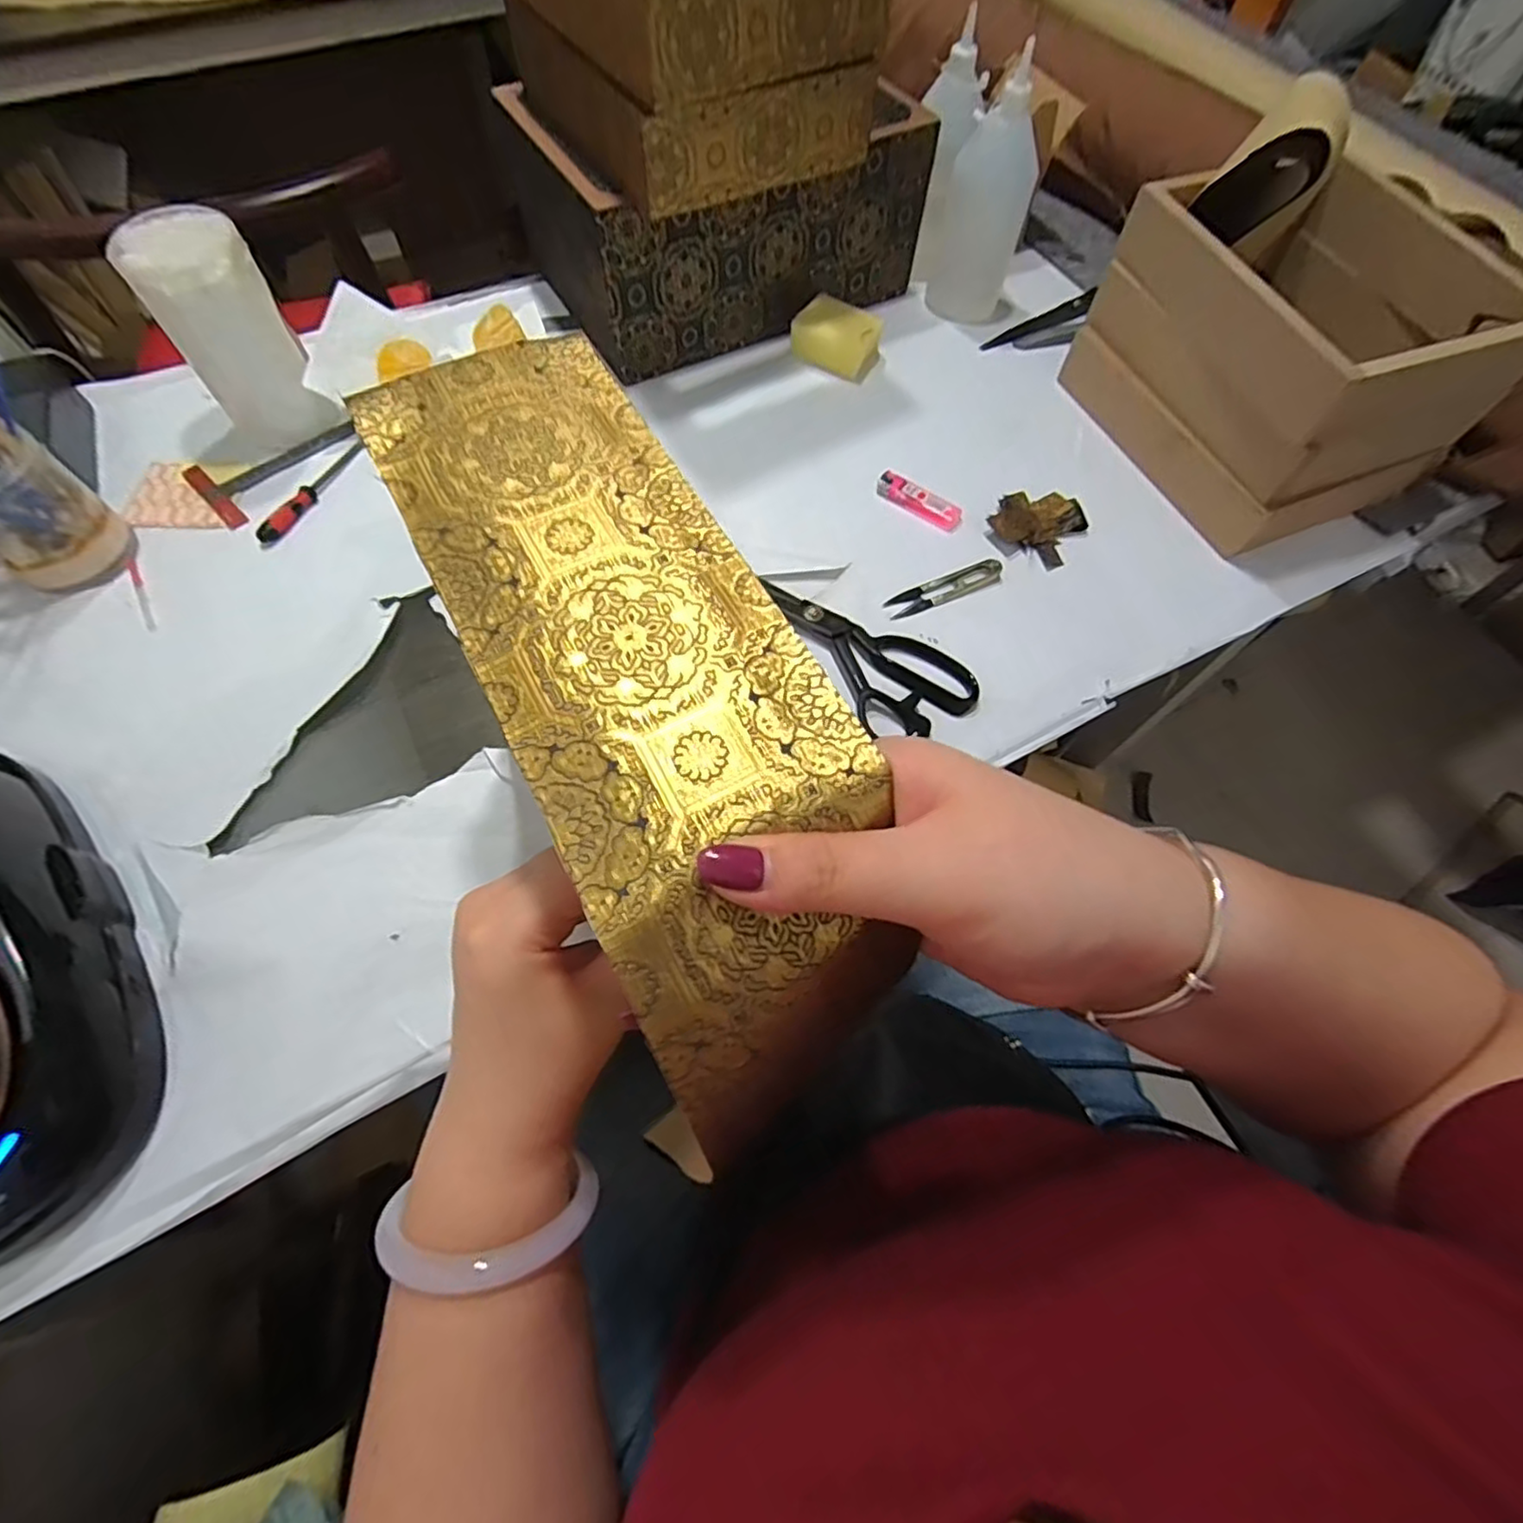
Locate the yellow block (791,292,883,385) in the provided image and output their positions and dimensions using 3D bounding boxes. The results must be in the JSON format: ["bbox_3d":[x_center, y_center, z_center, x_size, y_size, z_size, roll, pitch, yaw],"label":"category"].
[{"bbox_3d":[0.074,-0.415,0.656,0.082,0.041,0.062,29,67,11],"label":"yellow block"}]

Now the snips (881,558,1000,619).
[{"bbox_3d":[0.149,-0.141,0.541,0.104,0.007,0.025,-22,67,-12],"label":"snips"}]

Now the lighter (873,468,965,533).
[{"bbox_3d":[0.136,-0.227,0.583,0.080,0.014,0.024,35,68,13],"label":"lighter"}]

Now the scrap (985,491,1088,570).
[{"bbox_3d":[0.236,-0.205,0.576,0.070,0.008,0.087,33,67,13],"label":"scrap"}]

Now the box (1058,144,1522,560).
[{"bbox_3d":[0.441,-0.345,0.570,0.209,0.168,0.260,-18,66,-11],"label":"box"}]

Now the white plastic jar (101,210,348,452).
[{"bbox_3d":[-0.419,-0.340,0.536,0.081,0.144,0.087,1,64,-2],"label":"white plastic jar"}]

